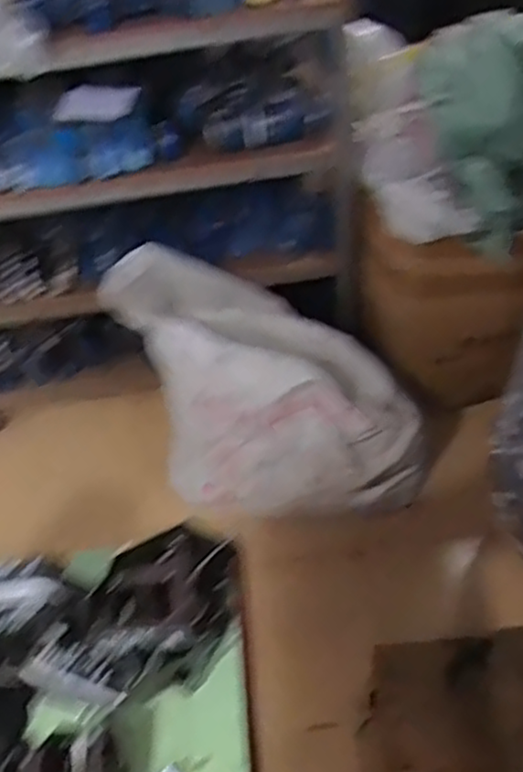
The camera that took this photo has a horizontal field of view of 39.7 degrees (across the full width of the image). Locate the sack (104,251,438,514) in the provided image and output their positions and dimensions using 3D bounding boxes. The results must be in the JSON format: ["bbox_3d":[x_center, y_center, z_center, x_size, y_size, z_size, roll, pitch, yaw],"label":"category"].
[{"bbox_3d":[0.026,0.045,1.665,0.655,0.652,0.329,26,53,20],"label":"sack"}]

